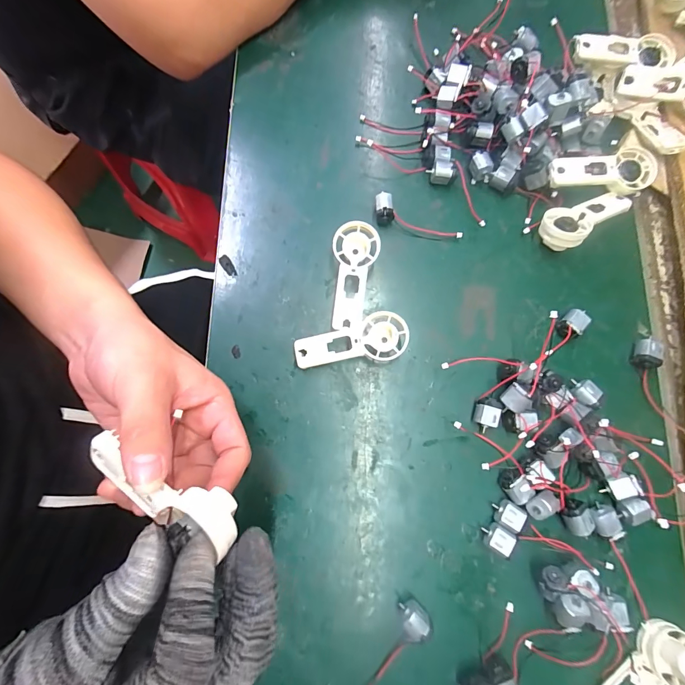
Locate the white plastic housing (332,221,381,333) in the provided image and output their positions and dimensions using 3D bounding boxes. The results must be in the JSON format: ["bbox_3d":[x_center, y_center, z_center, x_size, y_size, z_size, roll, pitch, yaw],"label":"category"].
[{"bbox_3d":[0.006,-0.056,0.310,0.039,0.028,0.092,13,79,2],"label":"white plastic housing"}]

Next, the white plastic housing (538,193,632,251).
[{"bbox_3d":[0.224,-0.117,0.331,0.093,0.028,0.039,-30,81,-6],"label":"white plastic housing"}]

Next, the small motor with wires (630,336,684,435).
[{"bbox_3d":[0.275,0.039,0.308,0.021,0.017,0.085,-10,79,-3],"label":"small motor with wires"}]

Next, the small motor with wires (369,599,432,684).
[{"bbox_3d":[0.035,0.237,0.256,0.024,0.018,0.090,29,80,5],"label":"small motor with wires"}]

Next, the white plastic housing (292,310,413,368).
[{"bbox_3d":[0.007,0.000,0.302,0.094,0.025,0.038,-6,79,-2],"label":"white plastic housing"}]

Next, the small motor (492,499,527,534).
[{"bbox_3d":[0.131,0.136,0.280,0.024,0.015,0.019,31,80,5],"label":"small motor"}]

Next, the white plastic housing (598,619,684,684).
[{"bbox_3d":[0.223,0.250,0.262,0.093,0.035,0.036,-40,82,-8],"label":"white plastic housing"}]

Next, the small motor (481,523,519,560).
[{"bbox_3d":[0.122,0.153,0.277,0.023,0.017,0.019,30,80,5],"label":"small motor"}]

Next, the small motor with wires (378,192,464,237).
[{"bbox_3d":[0.071,-0.117,0.327,0.084,0.020,0.023,10,79,1],"label":"small motor with wires"}]

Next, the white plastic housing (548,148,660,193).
[{"bbox_3d":[0.242,-0.157,0.327,0.098,0.015,0.034,-7,79,-2],"label":"white plastic housing"}]

